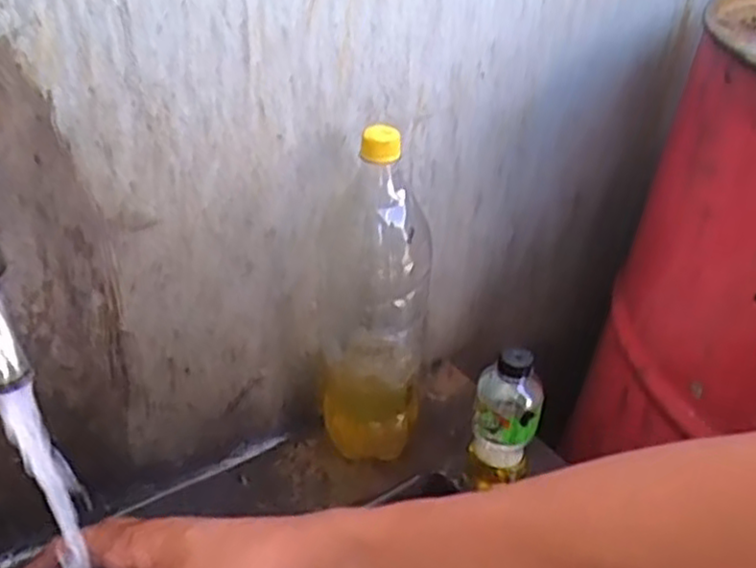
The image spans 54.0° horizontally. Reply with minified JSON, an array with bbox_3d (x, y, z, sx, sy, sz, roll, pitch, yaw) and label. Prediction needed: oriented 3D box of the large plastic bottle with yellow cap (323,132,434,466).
[{"bbox_3d":[-0.002,0.020,0.660,0.095,0.314,0.074,7,34,1],"label":"large plastic bottle with yellow cap"}]

